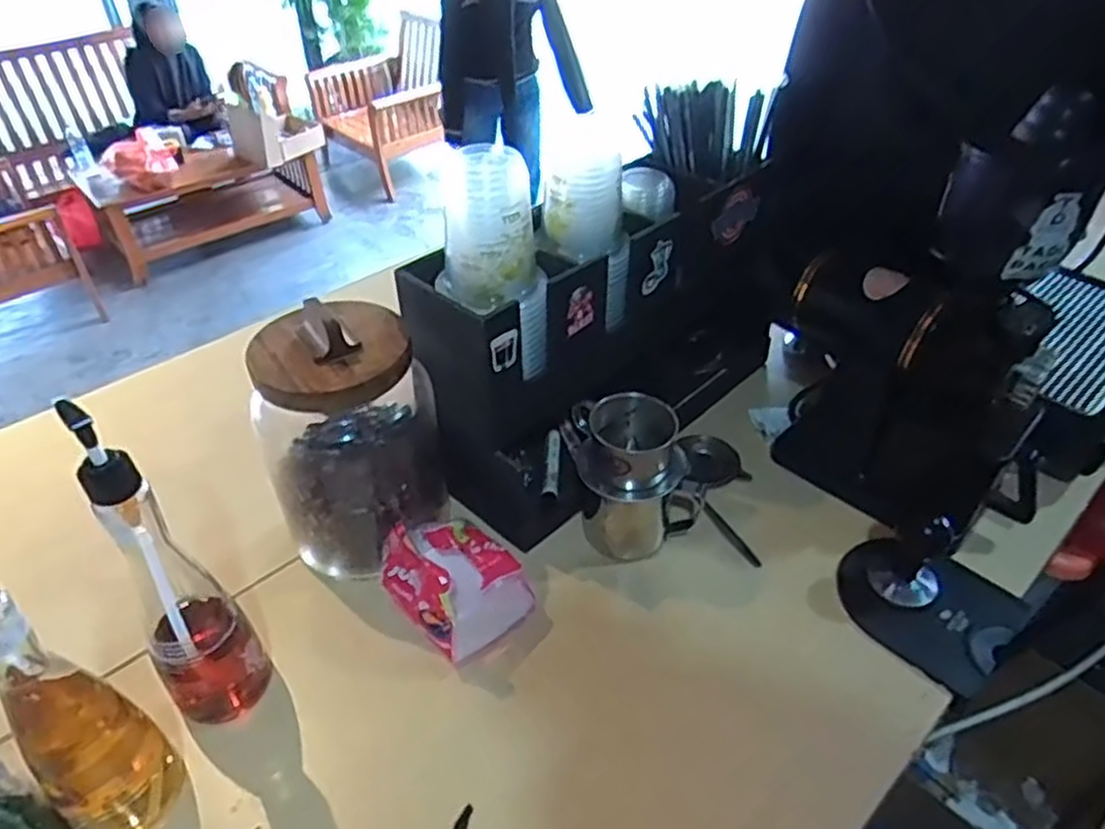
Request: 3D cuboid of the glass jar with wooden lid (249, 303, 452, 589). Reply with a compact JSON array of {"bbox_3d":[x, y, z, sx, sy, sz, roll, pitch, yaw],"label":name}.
[{"bbox_3d":[-0.171,0.024,0.659,0.145,0.230,0.127,-15,42,-17],"label":"glass jar with wooden lid"}]

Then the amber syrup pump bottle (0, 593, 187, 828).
[{"bbox_3d":[-0.297,0.169,0.449,0.066,0.277,0.063,-15,42,-17],"label":"amber syrup pump bottle"}]

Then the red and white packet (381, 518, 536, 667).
[{"bbox_3d":[-0.081,0.135,0.644,0.097,0.082,0.112,-29,48,-30],"label":"red and white packet"}]

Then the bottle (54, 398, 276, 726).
[{"bbox_3d":[-0.263,0.109,0.517,0.066,0.280,0.074,-30,48,-31],"label":"bottle"}]

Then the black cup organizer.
[{"bbox_3d":[0.081,-0.084,0.767,0.433,0.235,0.144,-29,48,-30],"label":"black cup organizer"}]

